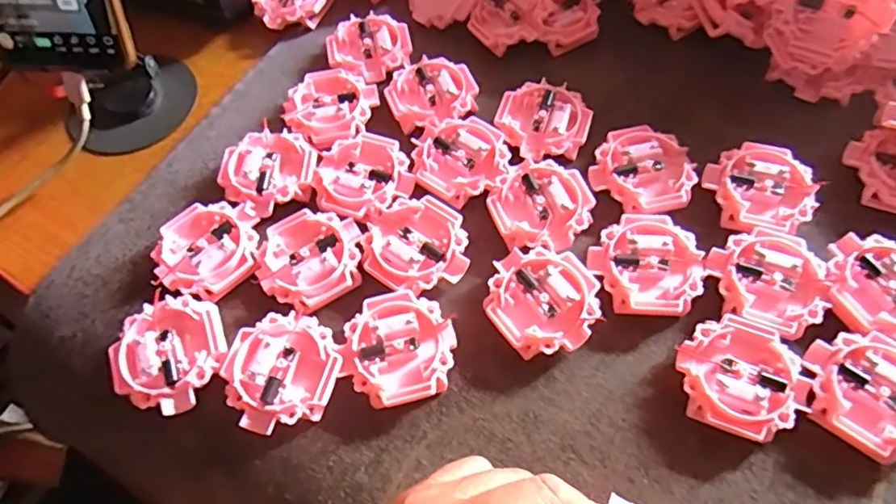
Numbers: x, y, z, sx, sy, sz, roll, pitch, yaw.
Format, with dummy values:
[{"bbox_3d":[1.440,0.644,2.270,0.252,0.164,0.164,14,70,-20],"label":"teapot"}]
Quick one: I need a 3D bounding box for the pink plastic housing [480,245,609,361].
[{"bbox_3d":[0.046,0.024,0.276,0.053,0.015,0.054,-1,62,2],"label":"pink plastic housing"}]

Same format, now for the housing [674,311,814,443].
[{"bbox_3d":[0.132,0.057,0.256,0.053,0.015,0.051,18,65,12],"label":"housing"}]

